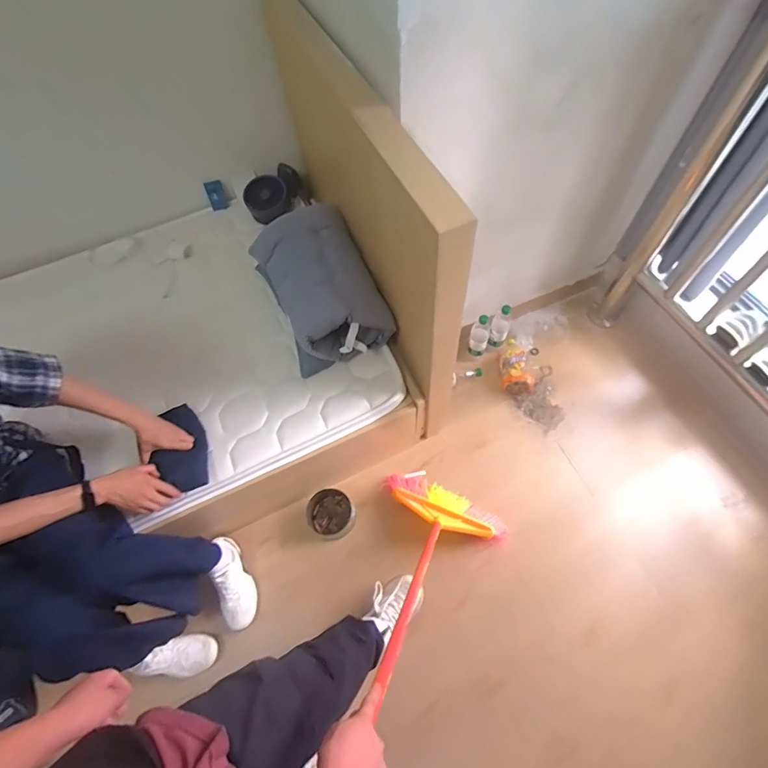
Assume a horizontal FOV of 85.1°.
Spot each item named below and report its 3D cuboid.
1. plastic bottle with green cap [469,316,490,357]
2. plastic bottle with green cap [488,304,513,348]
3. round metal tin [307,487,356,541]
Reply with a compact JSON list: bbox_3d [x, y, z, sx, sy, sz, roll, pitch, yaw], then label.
[{"bbox_3d":[0.357,-0.177,1.554,0.069,0.222,0.070,0,64,-1],"label":"plastic bottle with green cap"},{"bbox_3d":[0.437,-0.213,1.583,0.071,0.235,0.070,21,65,14],"label":"plastic bottle with green cap"},{"bbox_3d":[-0.169,0.422,1.355,0.147,0.067,0.151,-1,62,2],"label":"round metal tin"}]

